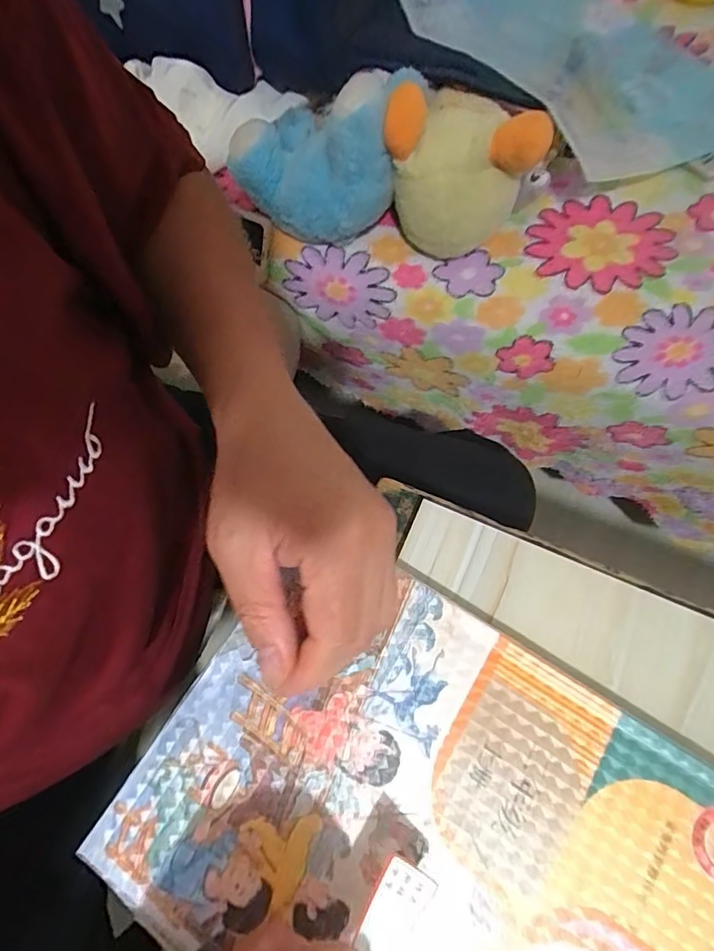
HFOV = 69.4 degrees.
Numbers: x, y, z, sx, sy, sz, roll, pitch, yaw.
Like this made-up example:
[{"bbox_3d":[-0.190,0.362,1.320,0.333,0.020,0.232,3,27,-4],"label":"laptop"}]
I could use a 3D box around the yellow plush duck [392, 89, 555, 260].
[{"bbox_3d":[0.105,-0.276,0.495,0.131,0.139,0.102,37,75,13],"label":"yellow plush duck"}]

